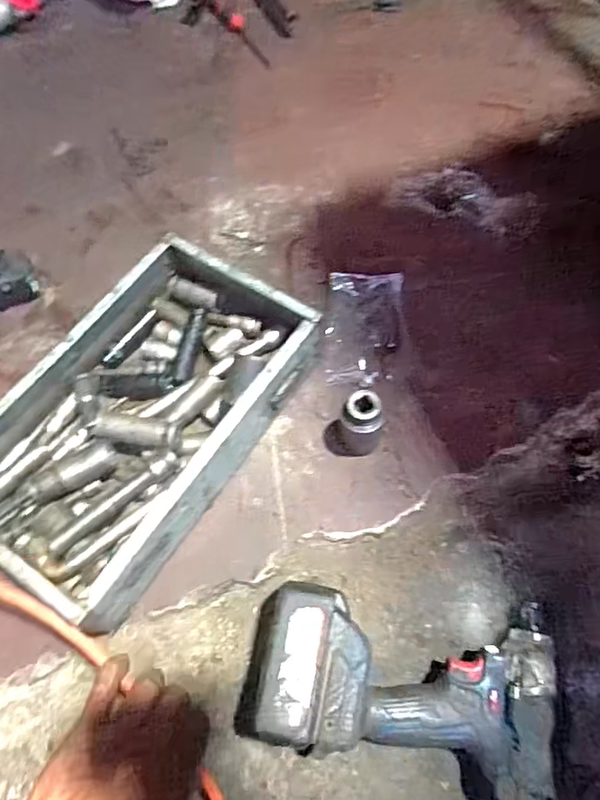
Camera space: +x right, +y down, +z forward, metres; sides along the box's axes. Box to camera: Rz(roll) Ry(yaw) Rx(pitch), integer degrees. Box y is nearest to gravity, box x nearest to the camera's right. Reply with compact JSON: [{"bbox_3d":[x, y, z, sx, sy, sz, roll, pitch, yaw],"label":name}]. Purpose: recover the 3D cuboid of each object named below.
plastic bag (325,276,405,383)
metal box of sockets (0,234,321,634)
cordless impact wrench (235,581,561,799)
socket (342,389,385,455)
[{"bbox_3d":[0.071,-0.082,0.585,0.081,0.007,0.143,1,61,11],"label":"plastic bag"},{"bbox_3d":[-0.151,0.009,0.513,0.211,0.070,0.334,30,69,16],"label":"metal box of sockets"},{"bbox_3d":[0.080,0.218,0.434,0.250,0.076,0.141,15,72,3],"label":"cordless impact wrench"},{"bbox_3d":[0.061,0.018,0.501,0.041,0.074,0.041,-1,64,2],"label":"socket"}]

